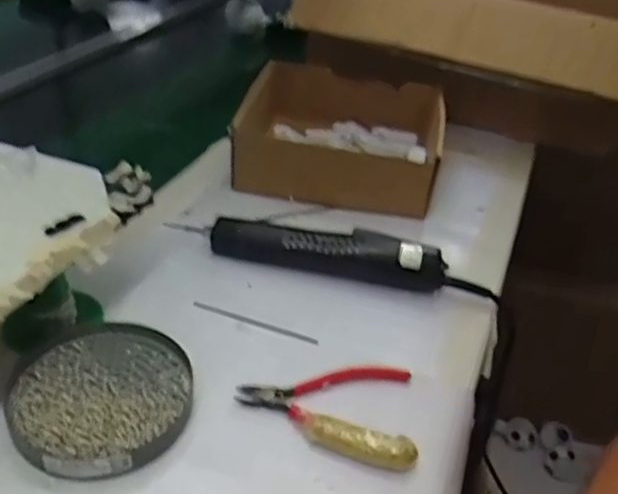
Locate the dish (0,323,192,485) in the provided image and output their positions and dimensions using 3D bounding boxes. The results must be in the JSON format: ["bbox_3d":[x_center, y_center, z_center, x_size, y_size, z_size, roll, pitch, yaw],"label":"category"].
[{"bbox_3d":[-0.135,0.093,0.413,0.113,0.018,0.109,3,35,-2],"label":"dish"}]

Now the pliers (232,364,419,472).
[{"bbox_3d":[0.018,0.097,0.426,0.118,0.014,0.076,14,36,14],"label":"pliers"}]

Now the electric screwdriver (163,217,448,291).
[{"bbox_3d":[0.002,0.000,0.551,0.224,0.032,0.035,9,35,8],"label":"electric screwdriver"}]

